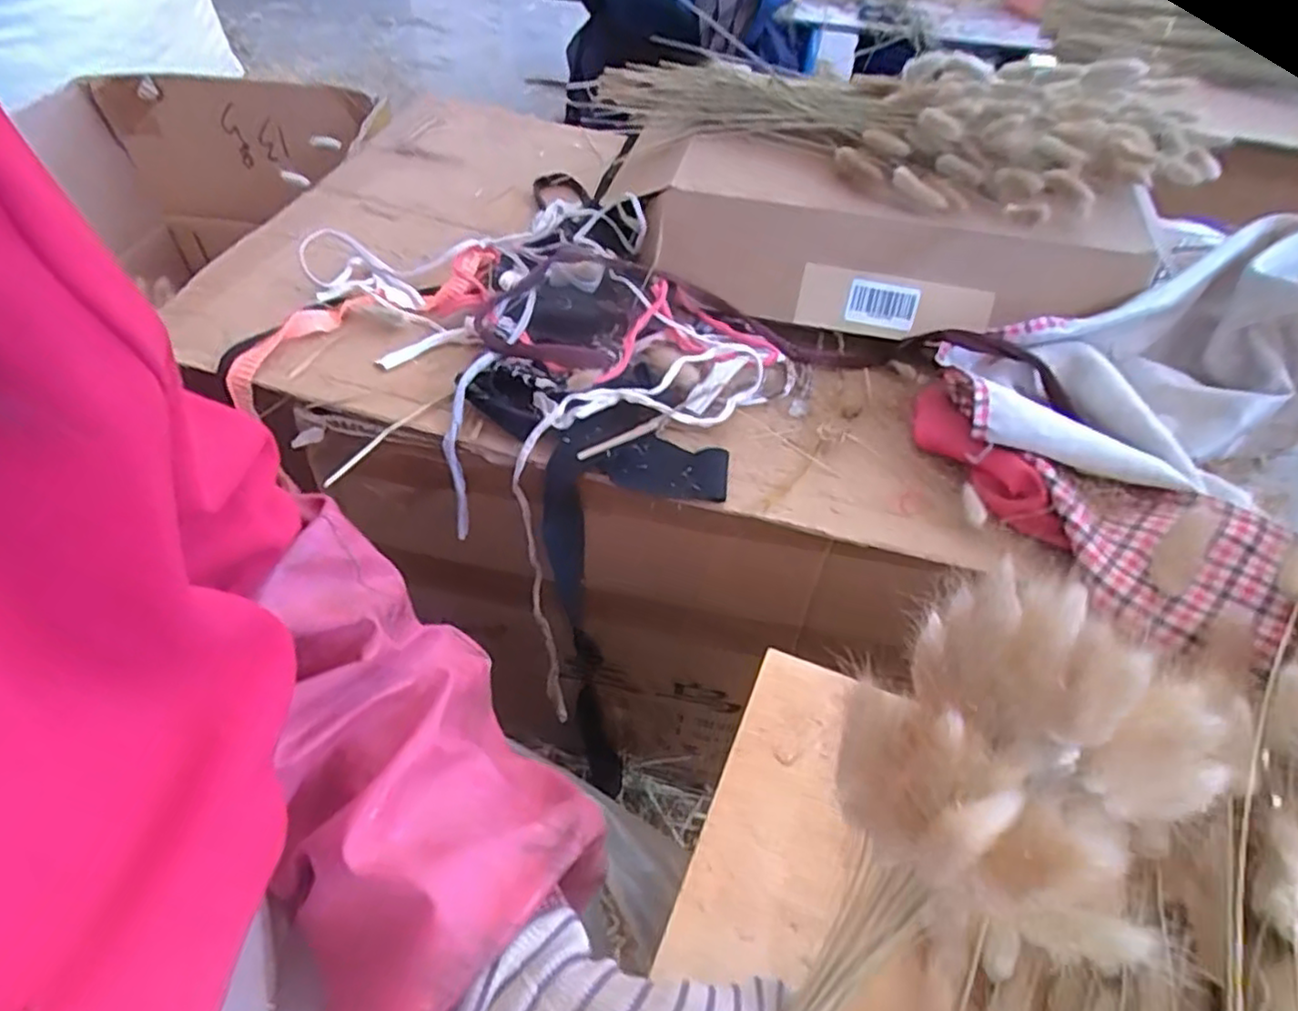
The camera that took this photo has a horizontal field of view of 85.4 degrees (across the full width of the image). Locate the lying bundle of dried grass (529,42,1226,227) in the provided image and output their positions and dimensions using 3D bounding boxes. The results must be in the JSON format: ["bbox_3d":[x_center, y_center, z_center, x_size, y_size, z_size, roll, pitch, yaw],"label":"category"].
[{"bbox_3d":[0.177,-0.307,0.556,0.477,0.077,0.178,18,51,14],"label":"lying bundle of dried grass"}]

